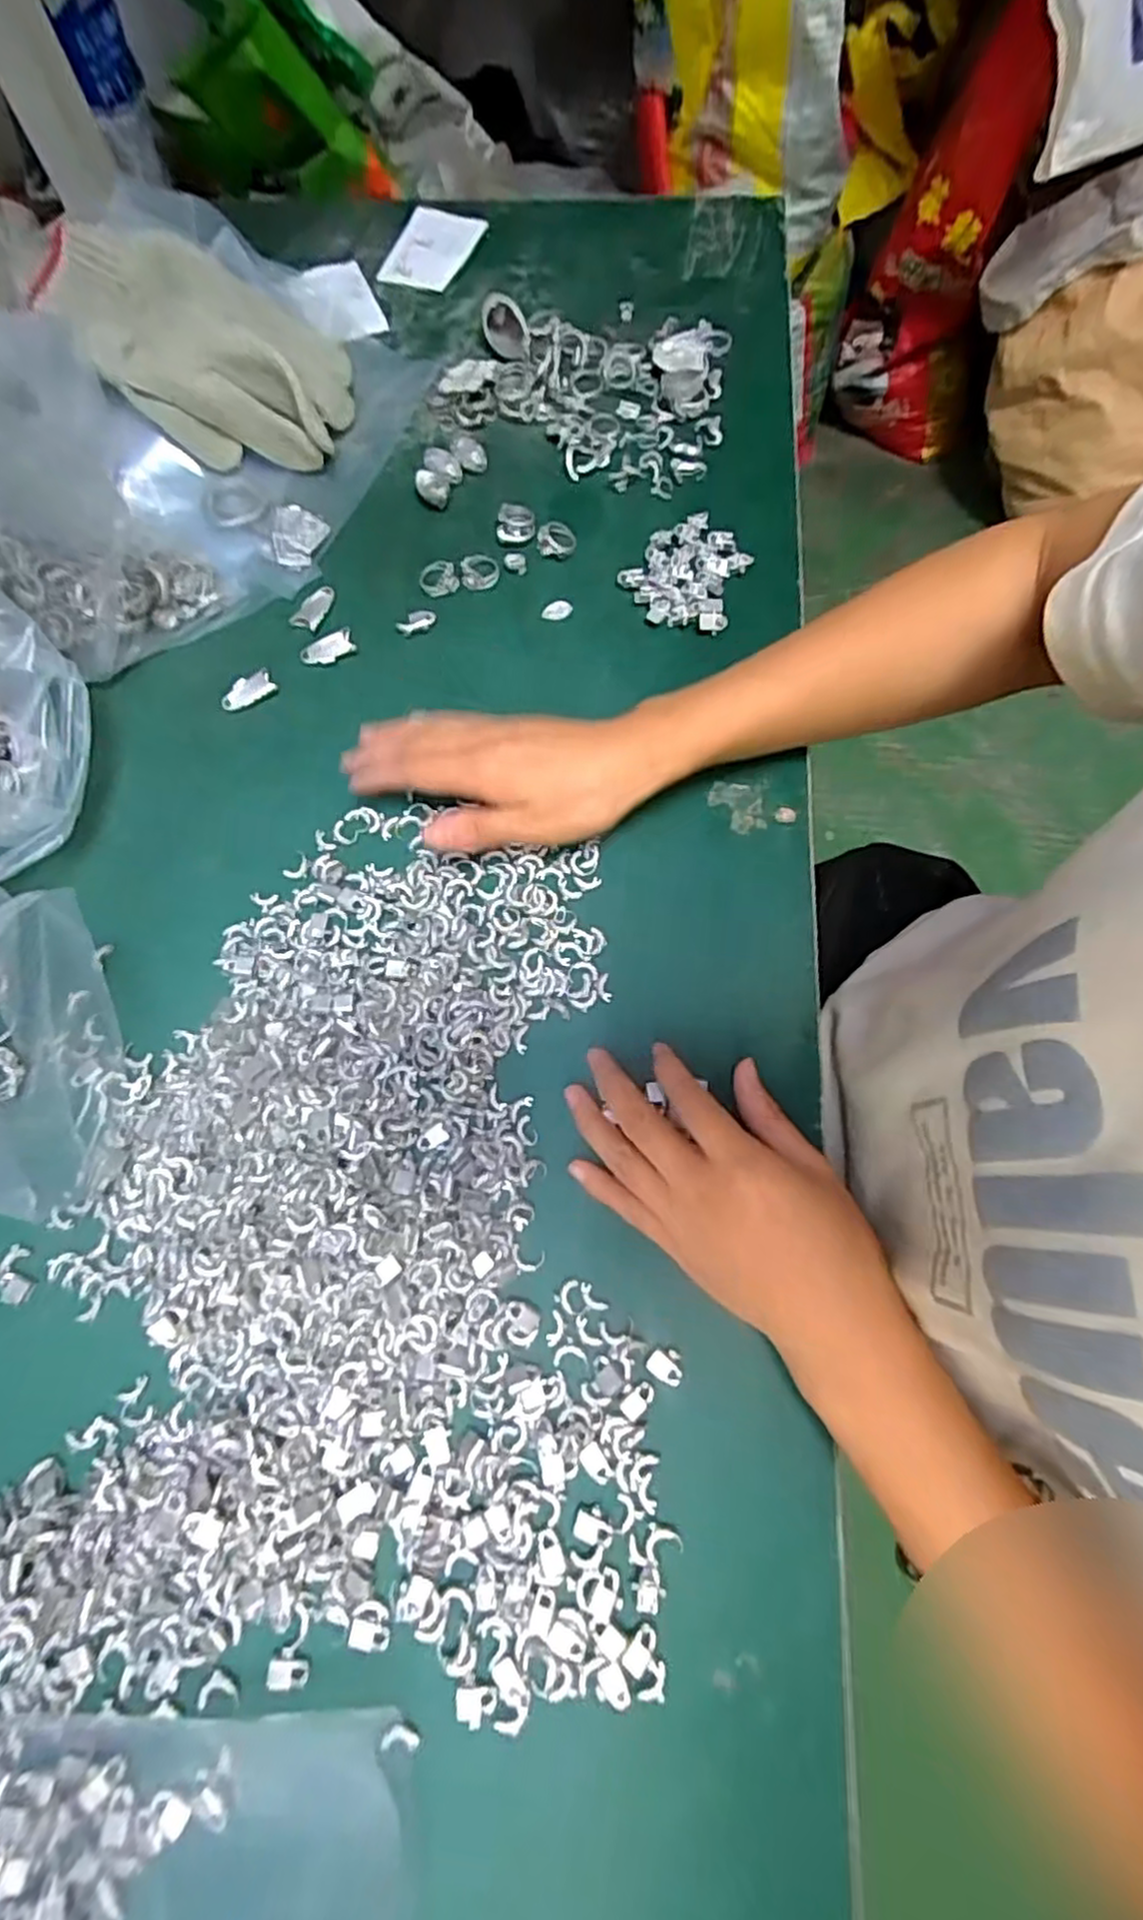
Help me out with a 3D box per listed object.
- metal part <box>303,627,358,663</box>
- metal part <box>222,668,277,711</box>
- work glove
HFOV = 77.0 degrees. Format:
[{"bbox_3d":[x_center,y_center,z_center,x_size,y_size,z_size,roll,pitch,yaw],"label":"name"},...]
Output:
[{"bbox_3d":[-0.138,-0.176,0.407,0.031,0.005,0.017,-30,75,-8],"label":"metal part"},{"bbox_3d":[-0.181,-0.150,0.402,0.031,0.006,0.017,-32,76,-8],"label":"metal part"},{"bbox_3d":[-0.228,-0.362,0.431,0.180,0.062,0.113,9,74,3],"label":"work glove"}]

